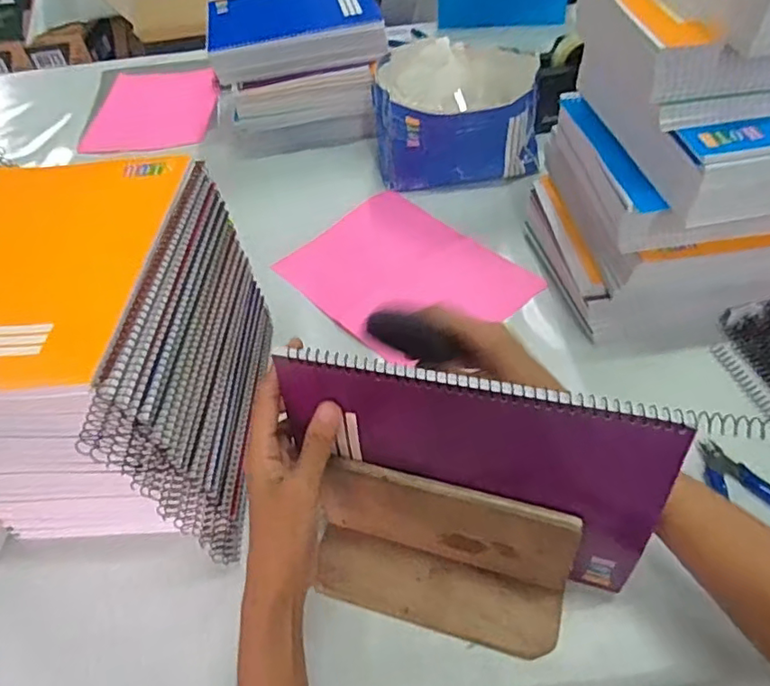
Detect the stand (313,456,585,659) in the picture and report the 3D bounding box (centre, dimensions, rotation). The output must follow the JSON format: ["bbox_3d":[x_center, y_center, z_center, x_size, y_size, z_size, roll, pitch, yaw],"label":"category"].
[{"bbox_3d":[0.038,0.158,0.425,0.193,0.112,0.070,11,52,16],"label":"stand"}]

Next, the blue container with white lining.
[{"bbox_3d":[0.102,-0.336,0.828,0.215,0.118,0.228,-4,50,4],"label":"blue container with white lining"}]

